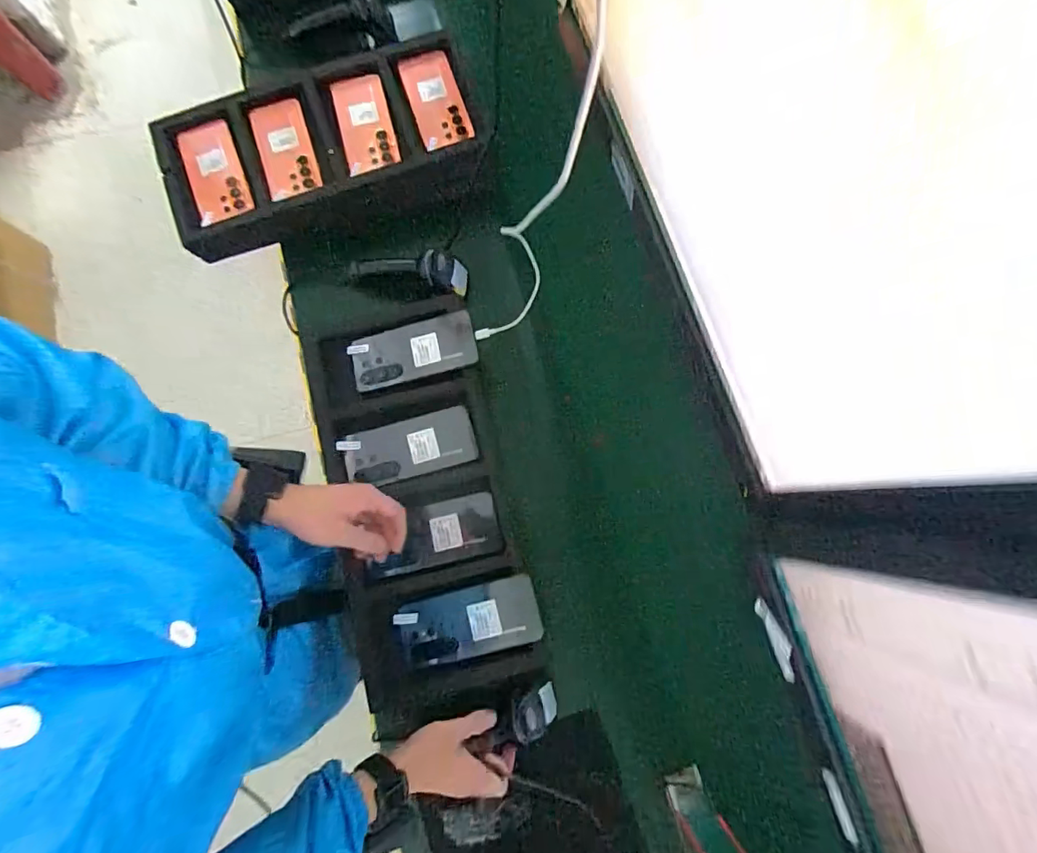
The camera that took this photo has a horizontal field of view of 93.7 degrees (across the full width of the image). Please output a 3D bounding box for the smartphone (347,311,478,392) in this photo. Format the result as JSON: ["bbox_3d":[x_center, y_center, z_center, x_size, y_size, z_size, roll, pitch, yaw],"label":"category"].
[{"bbox_3d":[-0.141,-0.101,0.653,0.167,0.007,0.075,-13,86,4],"label":"smartphone"}]

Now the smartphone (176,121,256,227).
[{"bbox_3d":[-0.445,-0.371,0.709,0.076,0.016,0.154,-21,80,-4],"label":"smartphone"}]

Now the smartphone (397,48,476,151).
[{"bbox_3d":[-0.127,-0.504,0.745,0.081,0.011,0.163,-19,80,-4],"label":"smartphone"}]

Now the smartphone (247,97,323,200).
[{"bbox_3d":[-0.350,-0.416,0.728,0.077,0.013,0.159,-17,80,-3],"label":"smartphone"}]

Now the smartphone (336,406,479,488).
[{"bbox_3d":[-0.143,0.029,0.639,0.167,0.010,0.075,-15,80,-3],"label":"smartphone"}]

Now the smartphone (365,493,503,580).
[{"bbox_3d":[-0.107,0.138,0.614,0.163,0.007,0.076,-12,79,-3],"label":"smartphone"}]

